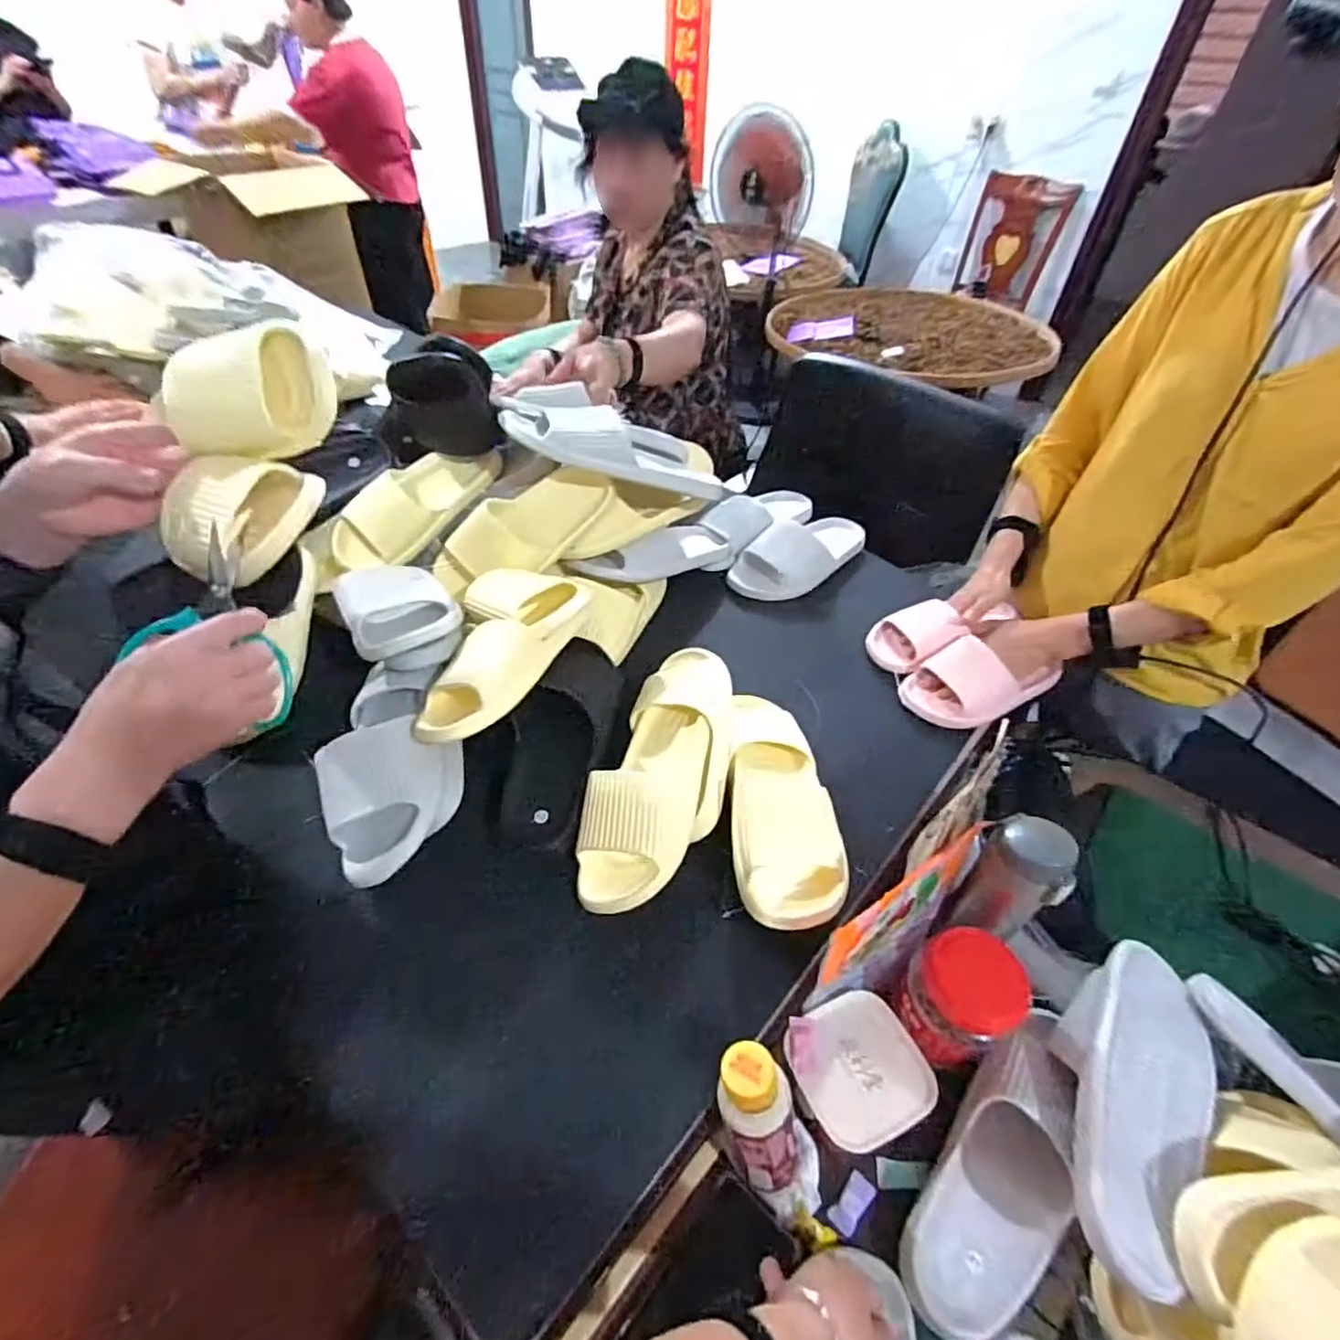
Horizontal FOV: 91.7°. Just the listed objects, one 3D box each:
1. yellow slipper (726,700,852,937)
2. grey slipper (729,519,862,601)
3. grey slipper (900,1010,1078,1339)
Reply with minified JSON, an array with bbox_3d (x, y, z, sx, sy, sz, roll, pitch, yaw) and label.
[{"bbox_3d":[0.115,0.136,0.683,0.104,0.059,0.272,2,45,-1],"label":"yellow slipper"},{"bbox_3d":[0.209,-0.182,1.020,0.255,0.072,0.112,-31,54,-30],"label":"grey slipper"},{"bbox_3d":[0.280,0.408,0.539,0.094,0.068,0.255,27,68,22],"label":"grey slipper"}]

